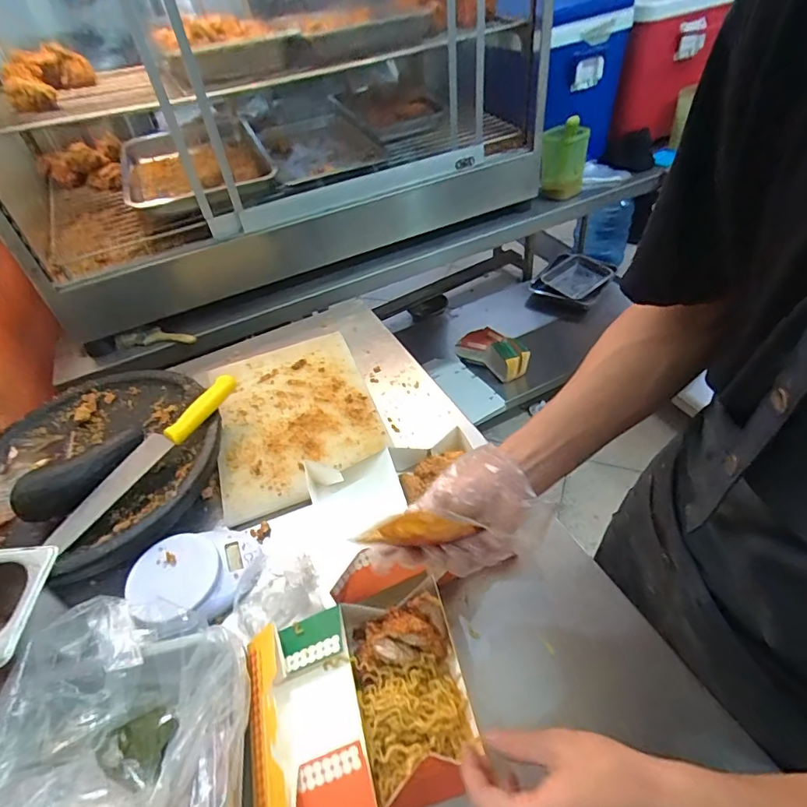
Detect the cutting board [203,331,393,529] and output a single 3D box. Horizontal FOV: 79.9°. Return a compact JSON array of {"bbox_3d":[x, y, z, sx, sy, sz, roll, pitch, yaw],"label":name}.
[{"bbox_3d":[-0.178,0.012,0.775,0.244,0.018,0.349,-19,45,-10],"label":"cutting board"}]

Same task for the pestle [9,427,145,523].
[{"bbox_3d":[-0.434,0.092,0.654,0.061,0.046,0.164,31,56,33],"label":"pestle"}]

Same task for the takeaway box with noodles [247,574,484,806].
[{"bbox_3d":[-0.041,0.278,0.450,0.202,0.062,0.174,-14,44,-6],"label":"takeaway box with noodles"}]

